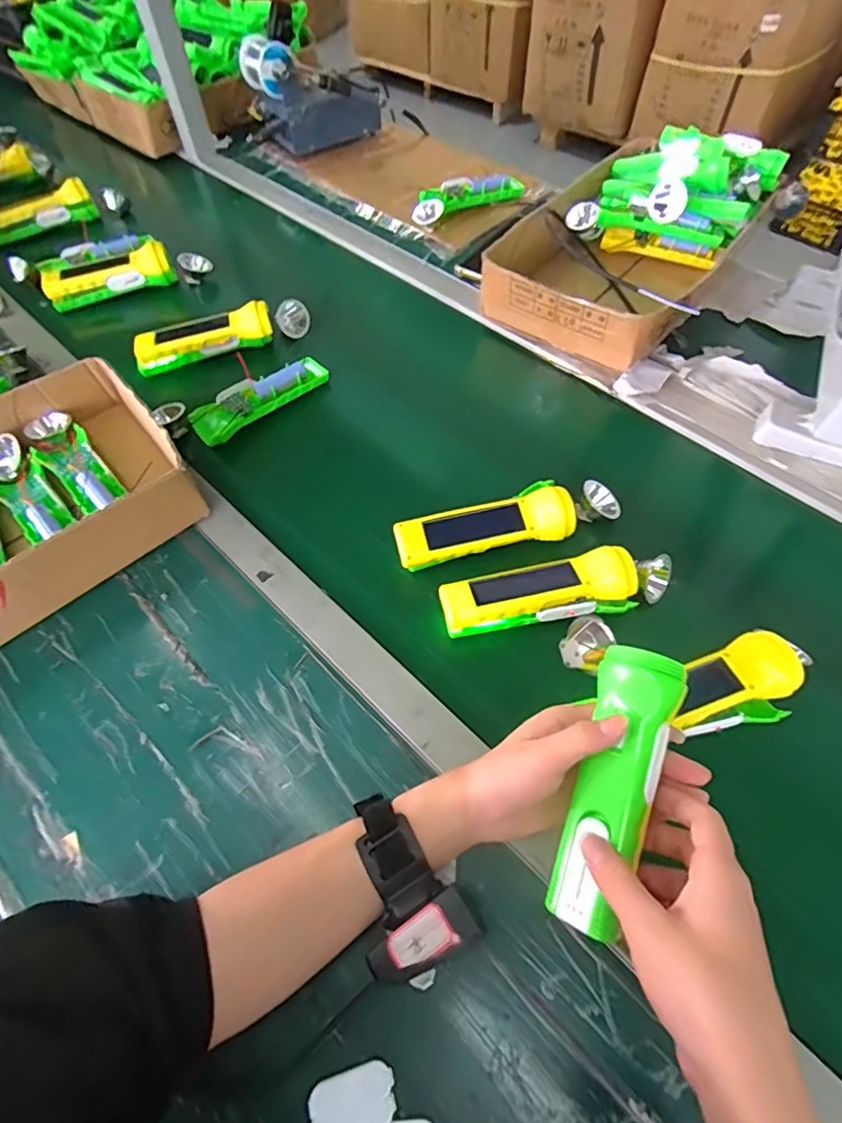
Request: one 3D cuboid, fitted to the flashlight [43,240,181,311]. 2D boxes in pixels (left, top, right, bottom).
[{"bbox_3d":[-0.430,-0.395,0.738,0.164,0.040,0.047,-21,60,-12],"label":"flashlight"}]

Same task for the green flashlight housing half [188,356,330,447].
[{"bbox_3d":[-0.187,-0.193,0.620,0.165,0.021,0.050,-39,66,-18],"label":"green flashlight housing half"}]

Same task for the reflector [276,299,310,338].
[{"bbox_3d":[-0.166,-0.316,0.693,0.041,0.046,0.016,-18,61,-8],"label":"reflector"}]

